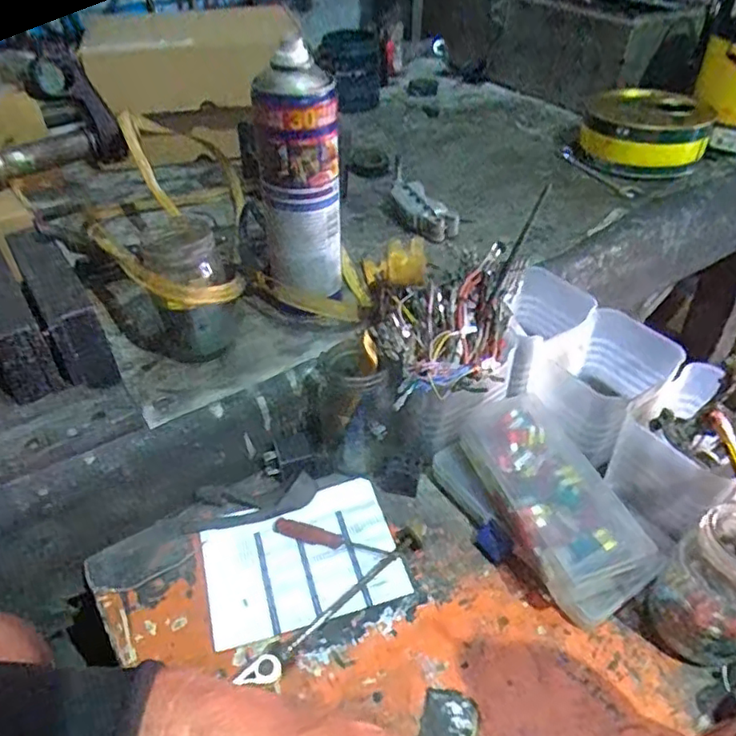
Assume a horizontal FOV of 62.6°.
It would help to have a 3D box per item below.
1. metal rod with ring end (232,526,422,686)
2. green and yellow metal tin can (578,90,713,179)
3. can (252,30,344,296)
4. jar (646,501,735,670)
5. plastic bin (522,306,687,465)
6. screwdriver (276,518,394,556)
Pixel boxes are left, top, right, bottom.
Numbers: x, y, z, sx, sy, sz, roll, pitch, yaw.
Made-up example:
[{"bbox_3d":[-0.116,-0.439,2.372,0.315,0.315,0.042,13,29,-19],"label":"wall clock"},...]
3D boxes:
[{"bbox_3d":[-0.019,0.162,0.417,0.154,0.014,0.019,-32,51,-31],"label":"metal rod with ring end"},{"bbox_3d":[0.376,-0.323,0.831,0.160,0.066,0.174,15,43,16],"label":"green and yellow metal tin can"},{"bbox_3d":[-0.057,-0.145,0.497,0.066,0.206,0.055,-9,42,-11],"label":"can"},{"bbox_3d":[0.223,0.136,0.385,0.060,0.100,0.069,30,49,29],"label":"jar"},{"bbox_3d":[0.201,0.011,0.523,0.116,0.076,0.096,-28,49,-28],"label":"plastic bin"},{"bbox_3d":[-0.028,0.132,0.466,0.096,0.012,0.018,11,42,12],"label":"screwdriver"}]

